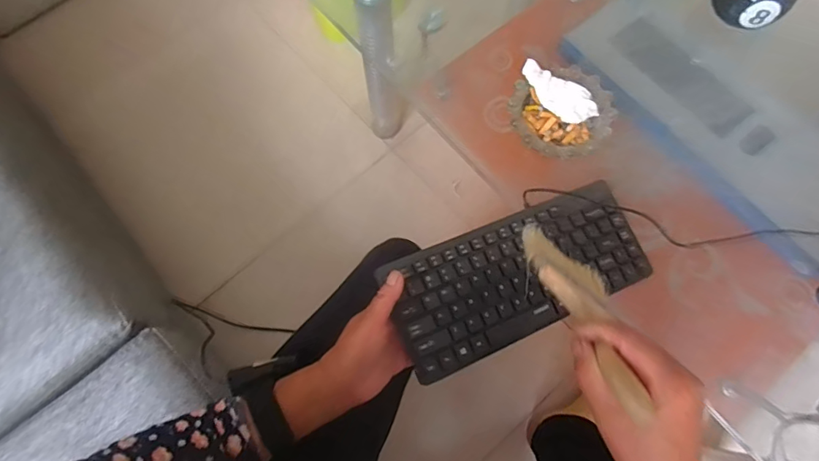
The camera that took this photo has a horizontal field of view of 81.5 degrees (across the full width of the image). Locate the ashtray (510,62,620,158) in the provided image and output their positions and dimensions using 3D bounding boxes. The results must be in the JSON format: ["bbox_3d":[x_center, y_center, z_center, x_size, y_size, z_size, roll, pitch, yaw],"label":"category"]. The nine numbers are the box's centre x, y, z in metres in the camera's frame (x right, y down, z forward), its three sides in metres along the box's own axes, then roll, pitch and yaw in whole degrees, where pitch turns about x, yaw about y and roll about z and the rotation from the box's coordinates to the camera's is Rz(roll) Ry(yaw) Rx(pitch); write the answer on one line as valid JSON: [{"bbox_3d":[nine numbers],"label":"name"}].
[{"bbox_3d":[0.191,-0.151,0.597,0.125,0.027,0.123,0,72,1],"label":"ashtray"}]

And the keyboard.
[{"bbox_3d":[0.120,0.043,0.513,0.294,0.018,0.128,-24,73,-18],"label":"keyboard"}]

